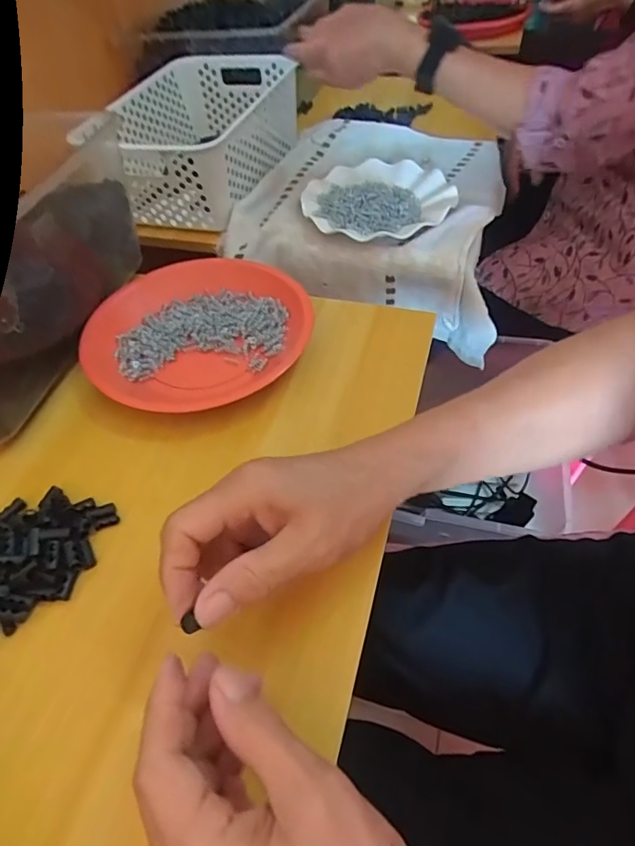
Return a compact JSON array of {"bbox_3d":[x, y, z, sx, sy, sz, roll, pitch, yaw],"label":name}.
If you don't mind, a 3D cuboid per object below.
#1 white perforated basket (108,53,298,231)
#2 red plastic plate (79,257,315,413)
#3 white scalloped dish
[{"bbox_3d":[-0.164,-0.404,0.700,0.204,0.105,0.307,12,54,14],"label":"white perforated basket"},{"bbox_3d":[-0.108,-0.083,0.453,0.190,0.026,0.190,-3,51,3],"label":"red plastic plate"},{"bbox_3d":[0.075,-0.281,0.625,0.180,0.033,0.177,-3,51,3],"label":"white scalloped dish"}]

